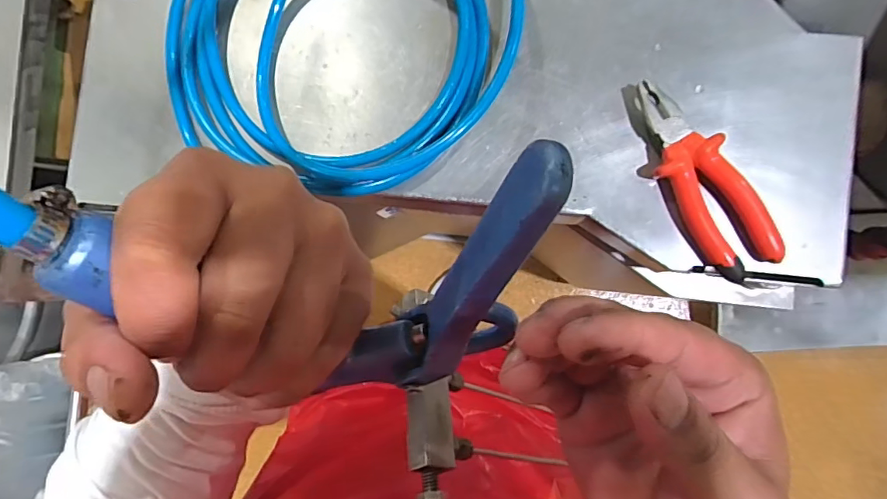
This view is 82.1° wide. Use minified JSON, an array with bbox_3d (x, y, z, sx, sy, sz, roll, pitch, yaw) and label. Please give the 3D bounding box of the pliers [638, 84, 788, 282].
[{"bbox_3d":[0.228,-0.064,0.454,0.061,0.030,0.186,-33,84,2],"label":"pliers"}]

